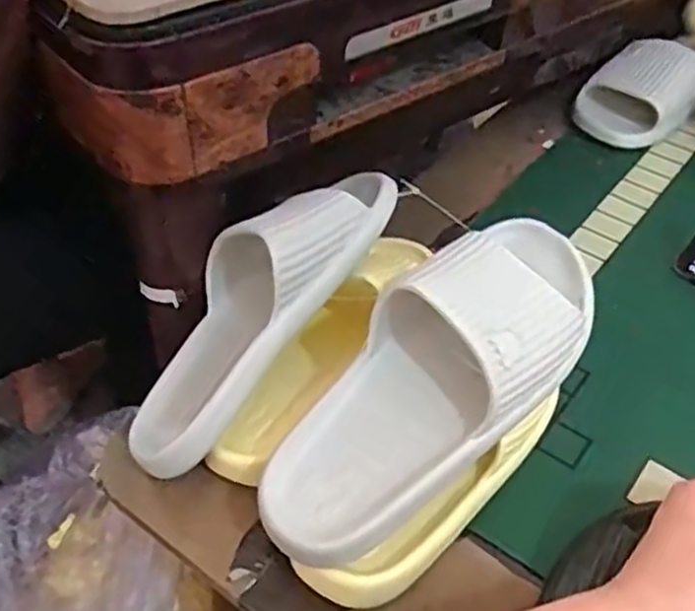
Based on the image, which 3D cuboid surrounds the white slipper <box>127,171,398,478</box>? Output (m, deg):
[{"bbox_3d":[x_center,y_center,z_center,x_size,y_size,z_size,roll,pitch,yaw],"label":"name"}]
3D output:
[{"bbox_3d":[-0.065,-0.007,0.515,0.092,0.071,0.261,31,76,26],"label":"white slipper"}]

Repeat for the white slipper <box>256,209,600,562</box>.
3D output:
[{"bbox_3d":[0.052,0.043,0.448,0.260,0.077,0.099,-46,59,-9],"label":"white slipper"}]

